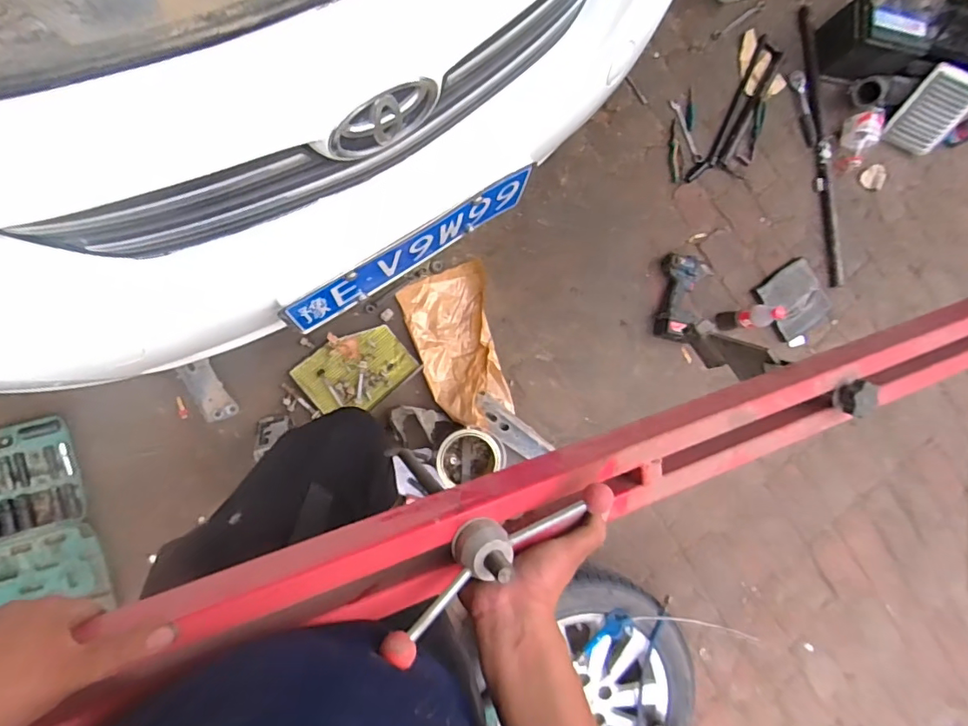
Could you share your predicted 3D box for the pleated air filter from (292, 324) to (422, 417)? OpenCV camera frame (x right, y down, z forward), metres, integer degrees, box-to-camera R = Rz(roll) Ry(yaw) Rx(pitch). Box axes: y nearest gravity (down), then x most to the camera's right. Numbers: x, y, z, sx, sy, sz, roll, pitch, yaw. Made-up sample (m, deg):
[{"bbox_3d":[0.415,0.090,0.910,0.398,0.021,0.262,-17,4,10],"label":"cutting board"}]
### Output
[{"bbox_3d":[-0.316,0.016,1.298,0.257,0.019,0.193,-40,93,-9],"label":"pleated air filter"}]

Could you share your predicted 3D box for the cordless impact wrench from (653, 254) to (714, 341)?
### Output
[{"bbox_3d":[0.512,-0.174,1.367,0.106,0.066,0.221,9,85,-8],"label":"cordless impact wrench"}]

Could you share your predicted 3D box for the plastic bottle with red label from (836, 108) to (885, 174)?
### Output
[{"bbox_3d":[0.937,-0.554,1.317,0.066,0.104,0.132,8,86,-8],"label":"plastic bottle with red label"}]

